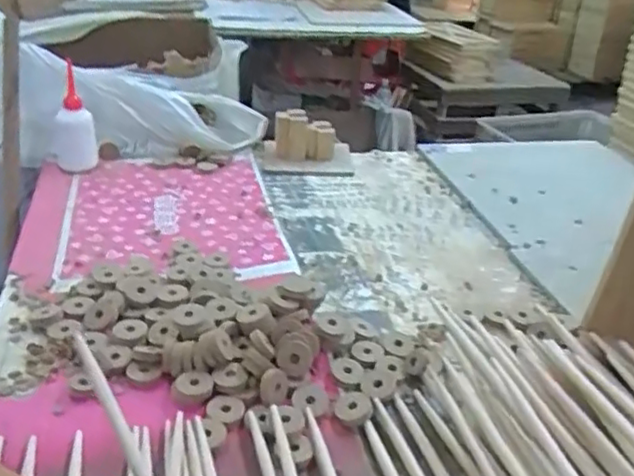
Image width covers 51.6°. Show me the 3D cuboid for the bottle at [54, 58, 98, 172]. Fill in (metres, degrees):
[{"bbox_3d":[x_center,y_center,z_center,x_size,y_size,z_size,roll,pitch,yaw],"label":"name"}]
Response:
[{"bbox_3d":[-0.407,-0.194,1.095,0.066,0.152,0.089,-7,30,-22],"label":"bottle"}]

